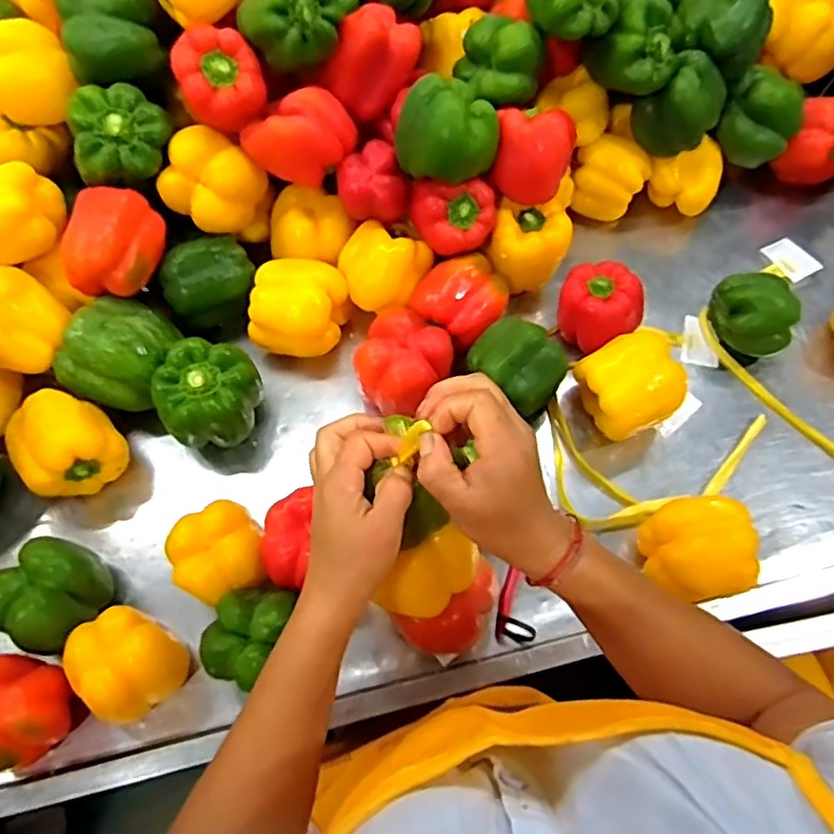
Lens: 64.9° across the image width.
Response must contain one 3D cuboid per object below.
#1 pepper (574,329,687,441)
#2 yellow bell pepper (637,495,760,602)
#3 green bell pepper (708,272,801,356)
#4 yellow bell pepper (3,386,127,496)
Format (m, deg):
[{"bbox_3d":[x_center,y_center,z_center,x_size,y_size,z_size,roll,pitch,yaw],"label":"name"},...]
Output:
[{"bbox_3d":[0.212,-0.025,0.657,0.091,0.090,0.085,0,66,0],"label":"pepper"},{"bbox_3d":[0.252,0.122,0.600,0.083,0.078,0.090,0,66,0],"label":"yellow bell pepper"},{"bbox_3d":[0.356,-0.106,0.706,0.066,0.079,0.083,-10,66,-5],"label":"green bell pepper"},{"bbox_3d":[-0.338,0.025,0.623,0.089,0.074,0.087,0,66,0],"label":"yellow bell pepper"}]

